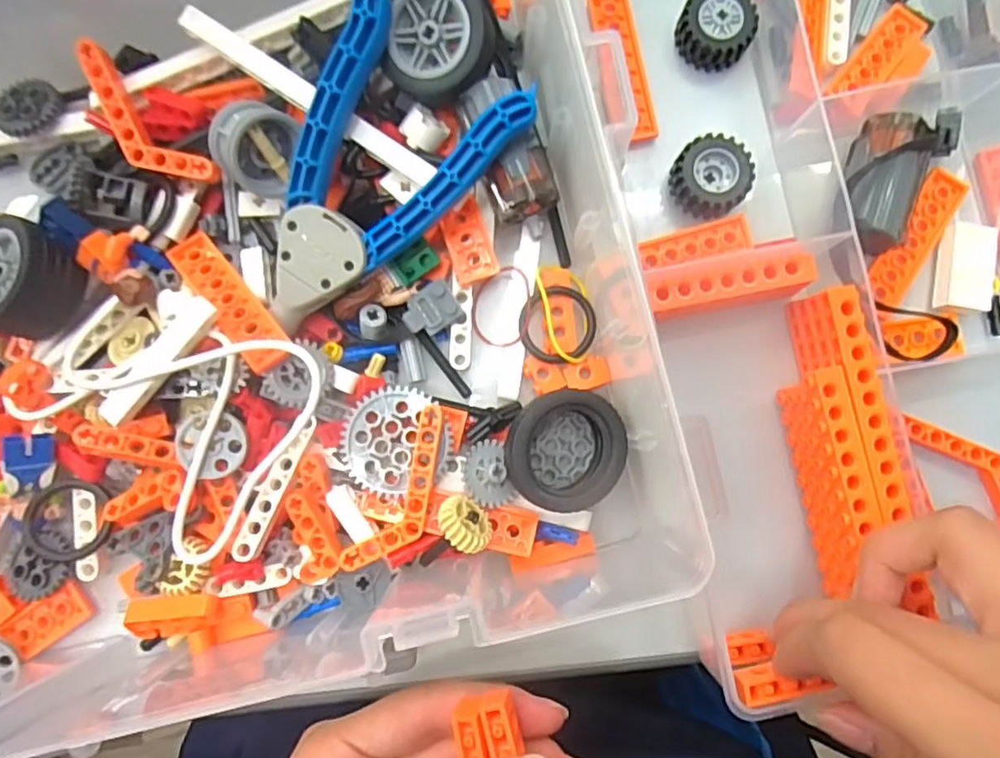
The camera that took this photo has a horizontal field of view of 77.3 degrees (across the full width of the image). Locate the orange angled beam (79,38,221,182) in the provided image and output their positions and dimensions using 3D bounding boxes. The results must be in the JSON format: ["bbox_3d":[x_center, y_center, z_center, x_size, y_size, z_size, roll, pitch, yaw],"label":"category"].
[{"bbox_3d":[-0.132,-0.092,0.227,0.020,0.006,0.064,-44,92,3],"label":"orange angled beam"}]

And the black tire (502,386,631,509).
[{"bbox_3d":[0.023,0.025,0.225,0.040,0.023,0.040,1,85,0],"label":"black tire"}]

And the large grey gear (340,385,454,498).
[{"bbox_3d":[-0.038,0.023,0.229,0.037,0.008,0.037,0,85,0],"label":"large grey gear"}]

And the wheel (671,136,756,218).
[{"bbox_3d":[0.082,-0.078,0.246,0.031,0.016,0.029,0,85,0],"label":"wheel"}]

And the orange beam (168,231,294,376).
[{"bbox_3d":[-0.098,-0.029,0.225,0.016,0.008,0.064,-39,72,-5],"label":"orange beam"}]

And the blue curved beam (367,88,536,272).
[{"bbox_3d":[-0.018,-0.068,0.215,0.079,0.005,0.013,-43,87,11],"label":"blue curved beam"}]

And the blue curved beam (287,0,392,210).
[{"bbox_3d":[-0.055,-0.097,0.215,0.012,0.014,0.078,25,101,1],"label":"blue curved beam"}]

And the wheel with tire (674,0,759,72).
[{"bbox_3d":[0.086,-0.140,0.252,0.029,0.016,0.030,0,85,0],"label":"wheel with tire"}]

